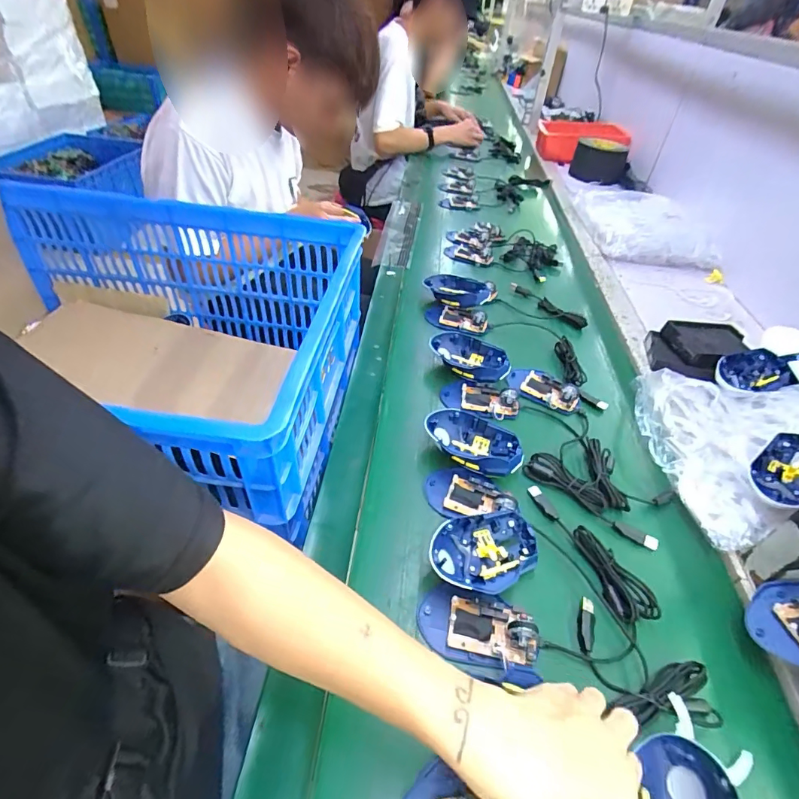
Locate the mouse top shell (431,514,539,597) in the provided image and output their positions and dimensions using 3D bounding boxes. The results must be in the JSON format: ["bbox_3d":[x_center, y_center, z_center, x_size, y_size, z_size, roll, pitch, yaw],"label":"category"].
[{"bbox_3d":[0.086,0.155,0.444,0.117,0.035,0.079,-3,45,-13],"label":"mouse top shell"}]

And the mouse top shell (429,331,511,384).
[{"bbox_3d":[0.104,-0.060,0.675,0.126,0.039,0.071,27,46,19],"label":"mouse top shell"}]

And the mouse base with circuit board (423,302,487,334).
[{"bbox_3d":[0.097,-0.141,0.771,0.108,0.030,0.054,24,45,15],"label":"mouse base with circuit board"}]

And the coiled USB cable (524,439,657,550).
[{"bbox_3d":[0.244,0.099,0.531,0.106,0.018,0.155,-29,55,-33],"label":"coiled USB cable"}]

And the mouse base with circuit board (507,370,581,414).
[{"bbox_3d":[0.214,-0.019,0.652,0.106,0.024,0.060,24,45,15],"label":"mouse base with circuit board"}]

